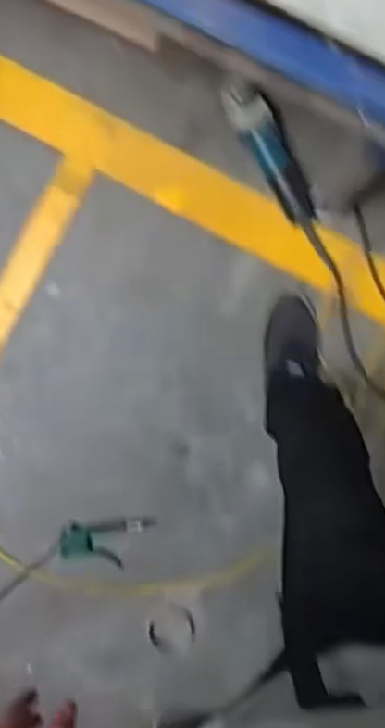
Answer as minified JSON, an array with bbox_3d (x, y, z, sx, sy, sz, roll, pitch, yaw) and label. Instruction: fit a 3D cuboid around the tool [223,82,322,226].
[{"bbox_3d":[0.146,-0.374,1.289,0.077,0.067,0.265,-29,92,3],"label":"tool"}]

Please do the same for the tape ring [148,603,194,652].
[{"bbox_3d":[-0.038,0.505,1.376,0.092,0.014,0.084,-34,92,3],"label":"tape ring"}]

